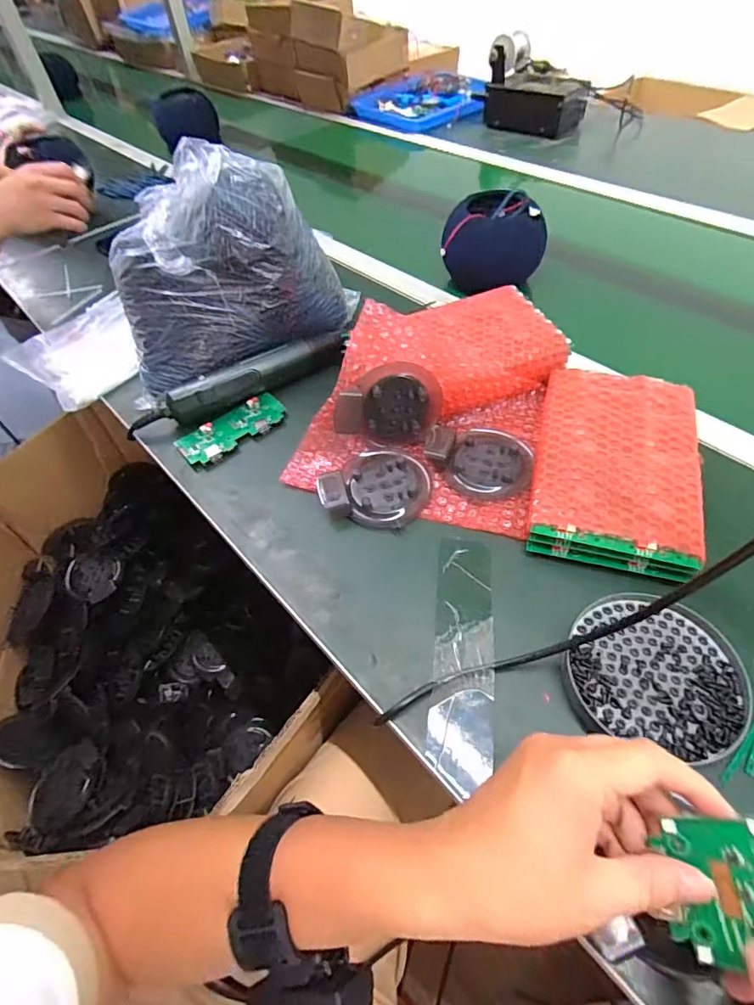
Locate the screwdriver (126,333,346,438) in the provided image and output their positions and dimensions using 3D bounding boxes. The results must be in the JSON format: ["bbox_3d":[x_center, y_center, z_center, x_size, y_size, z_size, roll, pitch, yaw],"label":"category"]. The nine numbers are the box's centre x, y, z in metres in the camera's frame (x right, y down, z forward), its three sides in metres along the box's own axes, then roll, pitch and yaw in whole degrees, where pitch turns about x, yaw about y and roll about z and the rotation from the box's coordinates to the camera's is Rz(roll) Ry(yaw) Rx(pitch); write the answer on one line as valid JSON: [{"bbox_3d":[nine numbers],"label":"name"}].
[{"bbox_3d":[-0.151,-0.130,0.536,0.254,0.041,0.048,-29,56,-16],"label":"screwdriver"}]

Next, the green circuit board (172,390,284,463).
[{"bbox_3d":[-0.152,-0.078,0.520,0.117,0.013,0.050,-37,59,-21],"label":"green circuit board"}]

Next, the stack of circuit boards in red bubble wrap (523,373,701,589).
[{"bbox_3d":[0.214,-0.036,0.441,0.132,0.043,0.205,13,55,14],"label":"stack of circuit boards in red bubble wrap"}]

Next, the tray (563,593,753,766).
[{"bbox_3d":[0.193,0.116,0.340,0.110,0.014,0.105,-2,53,3],"label":"tray"}]

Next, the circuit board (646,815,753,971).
[{"bbox_3d":[0.164,0.183,0.228,0.050,0.004,0.057,-19,66,30],"label":"circuit board"}]

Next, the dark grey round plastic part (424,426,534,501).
[{"bbox_3d":[0.097,-0.042,0.465,0.099,0.018,0.080,7,54,10],"label":"dark grey round plastic part"}]

